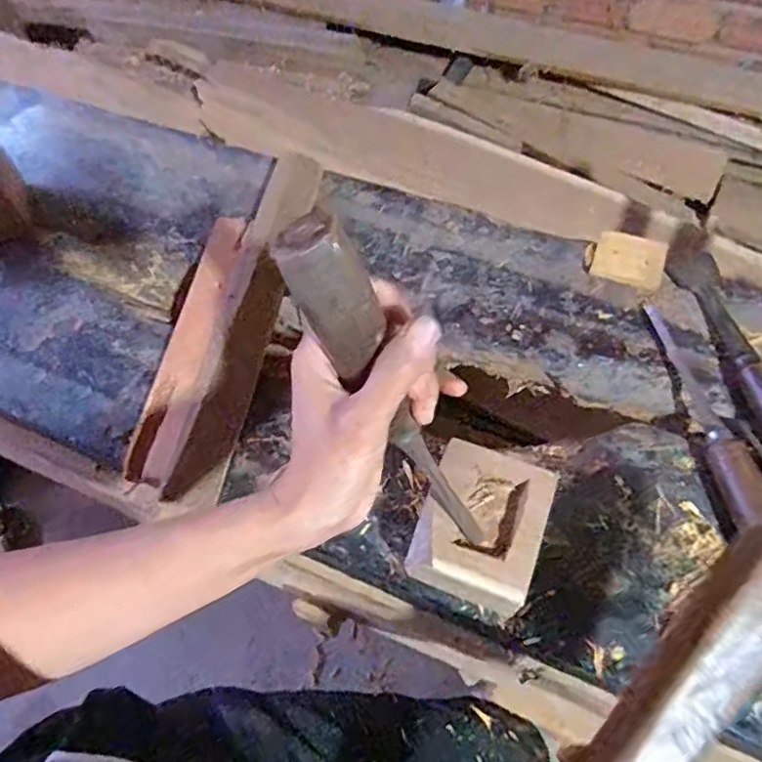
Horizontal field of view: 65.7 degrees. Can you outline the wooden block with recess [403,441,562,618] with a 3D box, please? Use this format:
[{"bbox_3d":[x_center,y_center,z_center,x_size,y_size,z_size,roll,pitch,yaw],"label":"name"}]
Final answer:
[{"bbox_3d":[0.075,0.111,0.445,0.085,0.061,0.101,19,64,12],"label":"wooden block with recess"}]

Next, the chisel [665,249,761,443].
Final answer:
[{"bbox_3d":[0.322,-0.009,0.517,0.039,0.031,0.248,-7,61,-1],"label":"chisel"}]

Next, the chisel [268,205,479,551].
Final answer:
[{"bbox_3d":[0.010,0.019,0.318,0.028,0.243,0.028,24,63,40],"label":"chisel"}]

